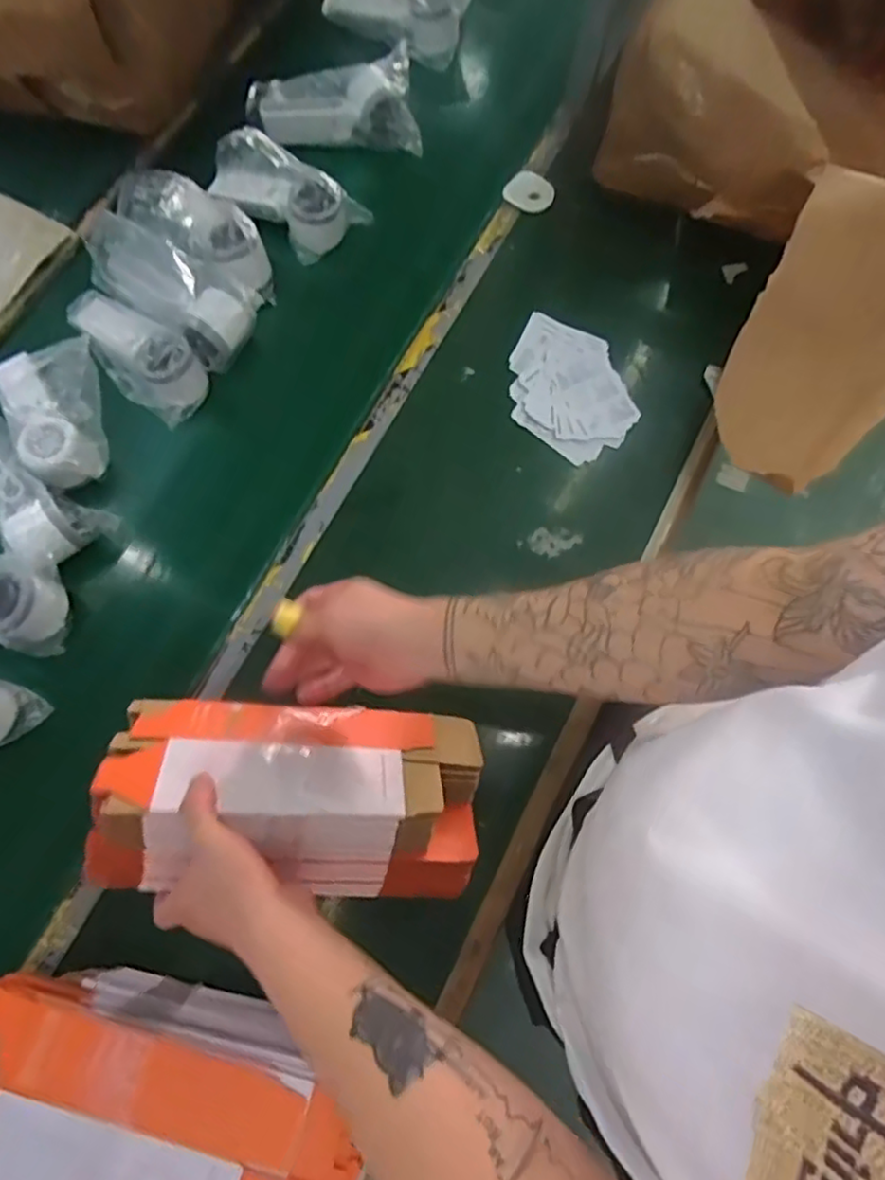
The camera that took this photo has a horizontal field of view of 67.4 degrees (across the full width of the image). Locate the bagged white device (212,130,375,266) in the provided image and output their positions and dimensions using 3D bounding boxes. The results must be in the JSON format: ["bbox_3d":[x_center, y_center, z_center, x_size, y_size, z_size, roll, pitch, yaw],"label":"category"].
[{"bbox_3d":[-0.178,-0.448,0.758,0.164,0.065,0.078,26,76,5],"label":"bagged white device"}]

